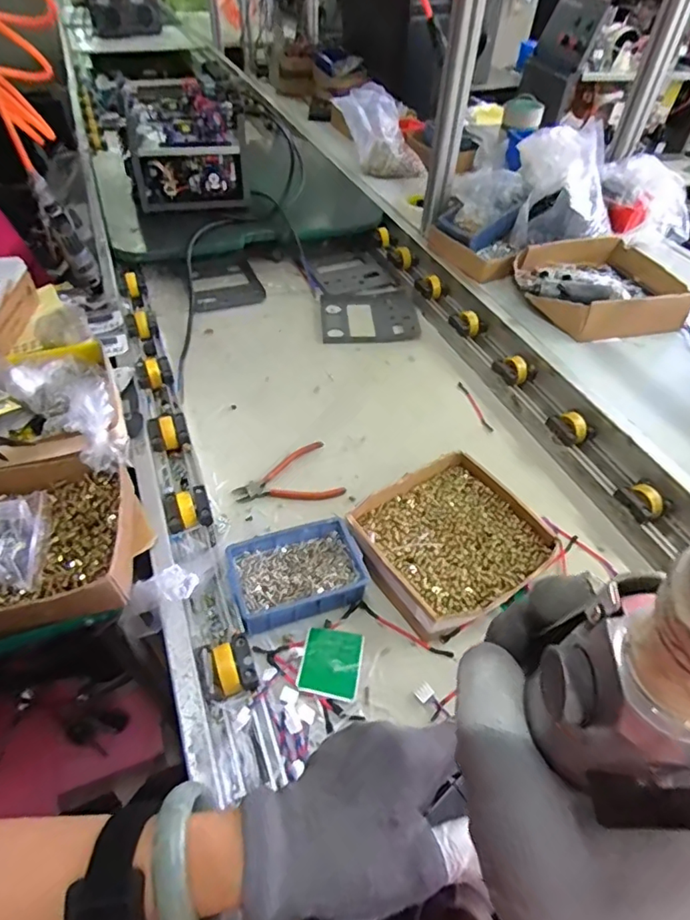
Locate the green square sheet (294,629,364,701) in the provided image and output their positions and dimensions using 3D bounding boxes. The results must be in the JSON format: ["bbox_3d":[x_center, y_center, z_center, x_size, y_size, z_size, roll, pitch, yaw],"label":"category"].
[{"bbox_3d":[-0.015,0.220,0.562,0.063,0.006,0.073,7,46,5],"label":"green square sheet"}]

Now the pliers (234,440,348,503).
[{"bbox_3d":[-0.086,0.027,0.737,0.146,0.008,0.096,-14,50,-16],"label":"pliers"}]

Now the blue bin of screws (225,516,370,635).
[{"bbox_3d":[-0.057,0.135,0.611,0.149,0.048,0.101,-14,50,-16],"label":"blue bin of screws"}]

